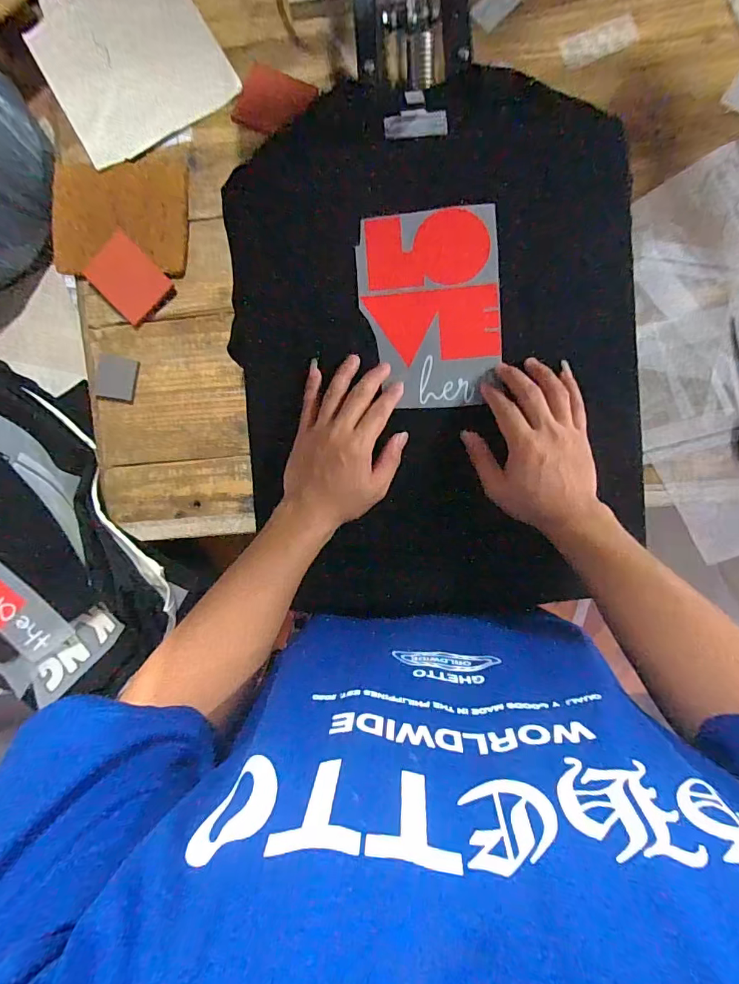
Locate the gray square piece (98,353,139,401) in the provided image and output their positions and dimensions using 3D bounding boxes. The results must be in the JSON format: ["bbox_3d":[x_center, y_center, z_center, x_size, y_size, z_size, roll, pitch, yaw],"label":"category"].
[{"bbox_3d":[-0.344,-0.155,0.624,0.055,0.007,0.055,13,92,2],"label":"gray square piece"}]

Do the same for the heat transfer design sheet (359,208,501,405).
[{"bbox_3d":[0.061,-0.185,0.467,0.137,0.007,0.193,-2,91,3],"label":"heat transfer design sheet"}]

